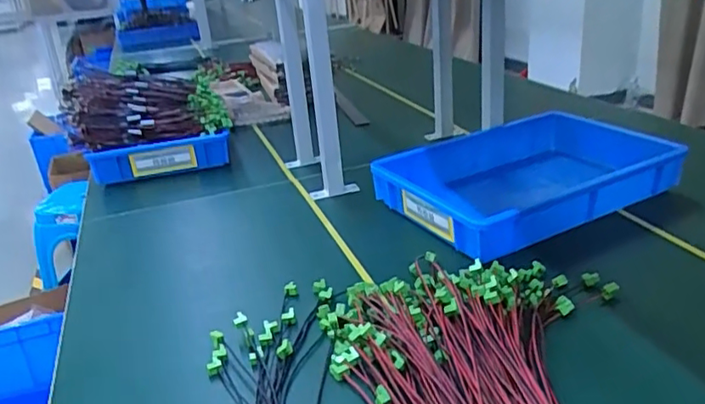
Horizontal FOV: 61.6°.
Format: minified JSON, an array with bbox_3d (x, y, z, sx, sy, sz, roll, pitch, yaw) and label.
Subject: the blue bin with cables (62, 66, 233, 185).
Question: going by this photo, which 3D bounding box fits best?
[{"bbox_3d":[-0.386,-0.152,1.139,0.295,0.196,0.213,-15,26,-18],"label":"blue bin with cables"}]

